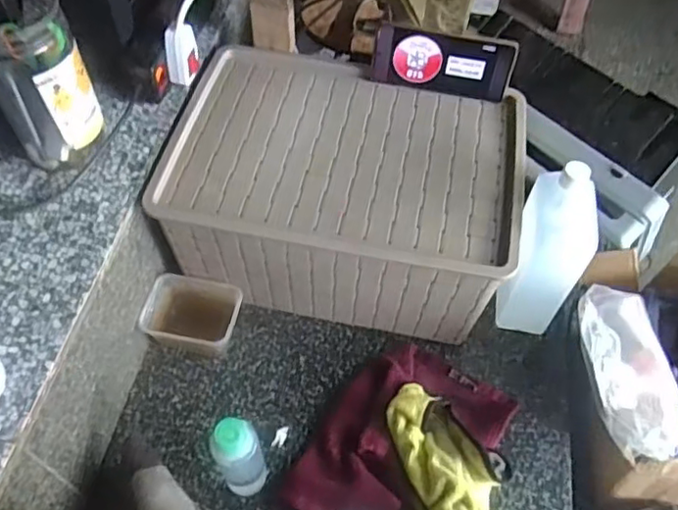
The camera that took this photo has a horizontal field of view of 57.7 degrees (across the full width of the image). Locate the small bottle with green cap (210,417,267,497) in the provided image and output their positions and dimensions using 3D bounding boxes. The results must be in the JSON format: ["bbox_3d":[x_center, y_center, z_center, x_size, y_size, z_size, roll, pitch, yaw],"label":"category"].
[{"bbox_3d":[-0.096,0.200,0.601,0.042,0.136,0.037,-19,58,-14],"label":"small bottle with green cap"}]

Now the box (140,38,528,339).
[{"bbox_3d":[0.009,-0.079,0.760,0.390,0.156,0.280,10,56,5],"label":"box"}]

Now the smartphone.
[{"bbox_3d":[0.124,-0.230,0.740,0.165,0.073,0.010,10,39,6],"label":"smartphone"}]

